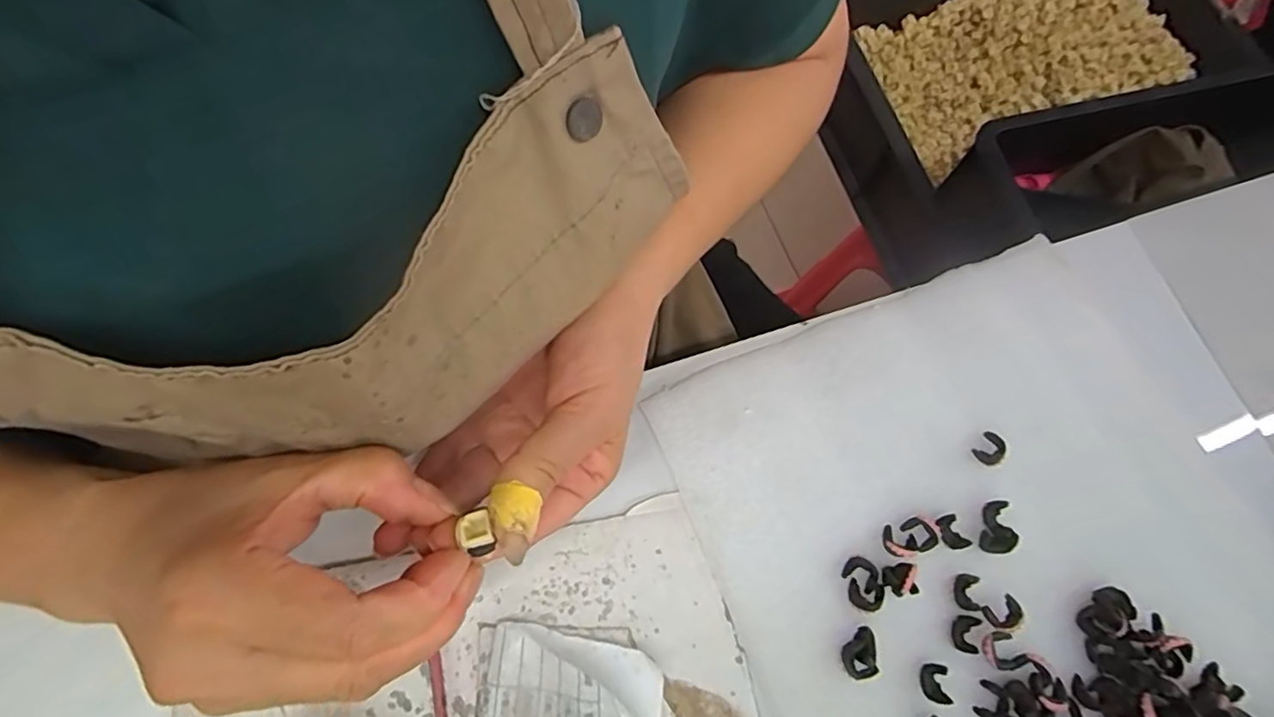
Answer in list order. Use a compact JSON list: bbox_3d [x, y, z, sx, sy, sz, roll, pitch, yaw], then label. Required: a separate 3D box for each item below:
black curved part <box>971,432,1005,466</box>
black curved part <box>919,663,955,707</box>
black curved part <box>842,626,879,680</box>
[{"bbox_3d":[0.173,0.044,0.307,0.012,0.007,0.016,40,75,10],"label":"black curved part"},{"bbox_3d":[0.129,0.141,0.272,0.010,0.007,0.016,-4,72,-3],"label":"black curved part"},{"bbox_3d":[0.097,0.129,0.276,0.014,0.006,0.020,-3,72,-3],"label":"black curved part"}]

